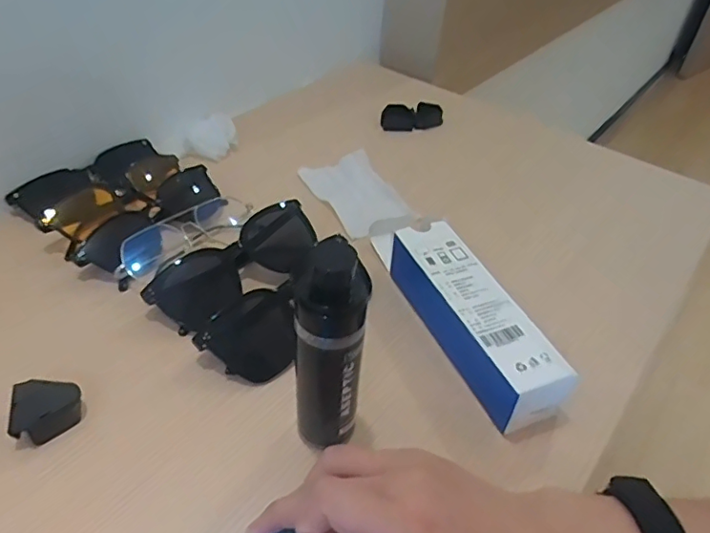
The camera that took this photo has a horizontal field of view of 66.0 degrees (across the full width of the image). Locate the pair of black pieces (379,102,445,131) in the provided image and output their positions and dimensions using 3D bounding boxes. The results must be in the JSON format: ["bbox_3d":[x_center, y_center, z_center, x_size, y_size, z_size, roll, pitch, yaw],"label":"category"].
[{"bbox_3d":[0.066,-0.175,0.646,0.073,0.027,0.035,-3,42,-9],"label":"pair of black pieces"}]

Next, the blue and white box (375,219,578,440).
[{"bbox_3d":[0.074,0.028,0.397,0.046,0.049,0.194,-14,47,-22],"label":"blue and white box"}]

